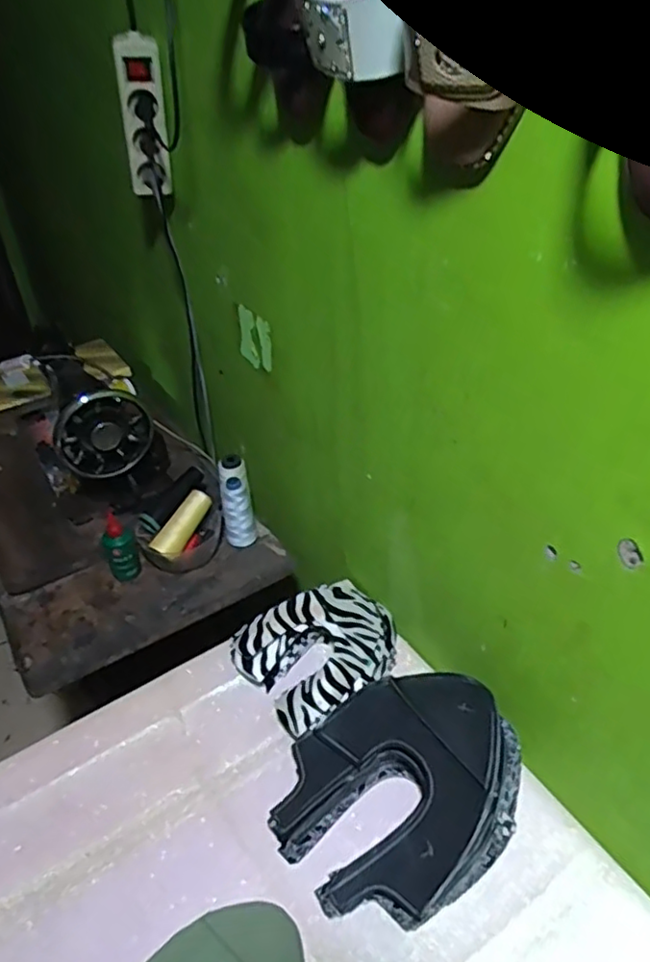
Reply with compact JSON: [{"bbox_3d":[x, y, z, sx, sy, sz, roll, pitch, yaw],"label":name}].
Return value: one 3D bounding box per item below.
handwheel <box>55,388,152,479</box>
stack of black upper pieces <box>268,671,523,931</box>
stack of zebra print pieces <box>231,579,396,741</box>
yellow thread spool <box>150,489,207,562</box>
[{"bbox_3d":[-0.320,-0.069,0.919,0.132,0.126,0.022,-31,45,-31],"label":"handwheel"},{"bbox_3d":[0.072,0.292,0.625,0.234,0.100,0.201,-31,46,-31],"label":"stack of black upper pieces"},{"bbox_3d":[0.001,0.203,0.759,0.179,0.079,0.145,-28,44,-28],"label":"stack of zebra print pieces"},{"bbox_3d":[-0.208,0.063,0.918,0.031,0.035,0.113,14,56,21],"label":"yellow thread spool"}]

